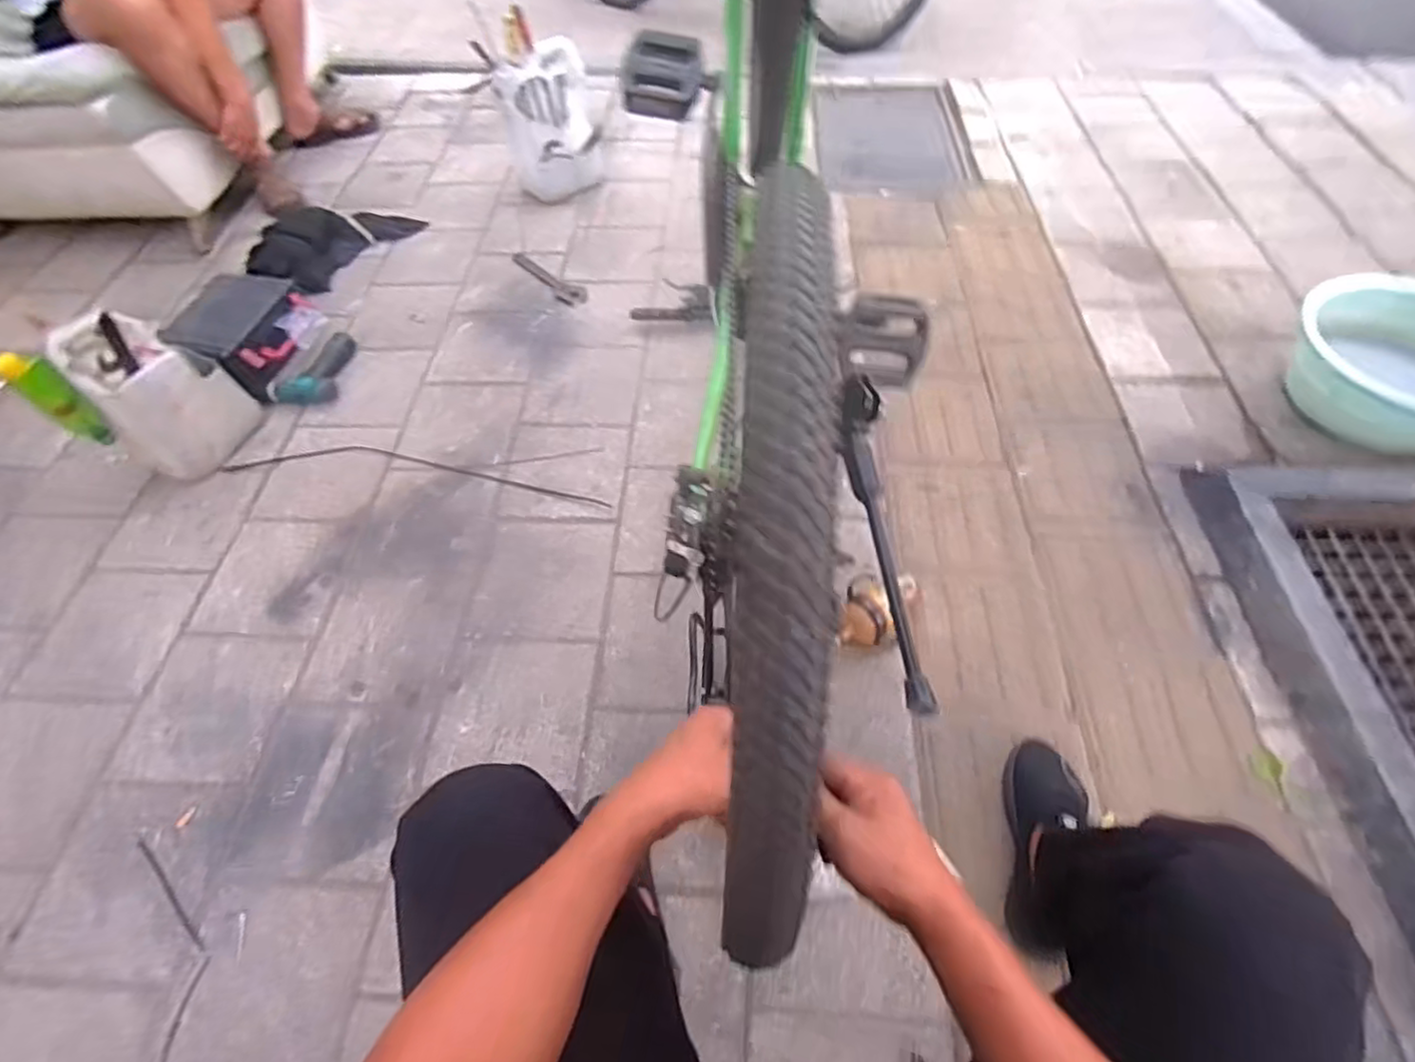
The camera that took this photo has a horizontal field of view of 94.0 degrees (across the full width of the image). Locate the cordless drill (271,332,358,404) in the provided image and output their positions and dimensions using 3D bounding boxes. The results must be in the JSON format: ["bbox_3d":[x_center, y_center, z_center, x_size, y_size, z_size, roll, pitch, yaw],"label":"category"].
[{"bbox_3d":[-0.883,-0.364,1.510,0.109,0.053,0.212,9,58,8],"label":"cordless drill"}]

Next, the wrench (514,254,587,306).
[{"bbox_3d":[-0.405,-0.653,1.695,0.072,0.017,0.280,-39,64,-21],"label":"wrench"}]

